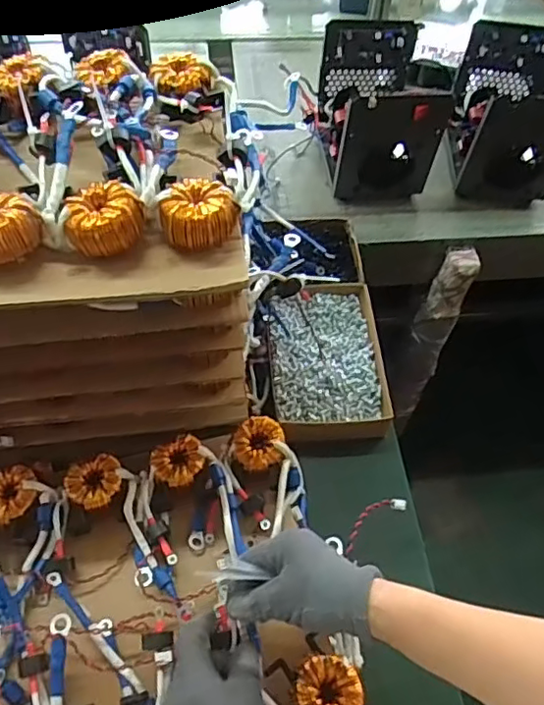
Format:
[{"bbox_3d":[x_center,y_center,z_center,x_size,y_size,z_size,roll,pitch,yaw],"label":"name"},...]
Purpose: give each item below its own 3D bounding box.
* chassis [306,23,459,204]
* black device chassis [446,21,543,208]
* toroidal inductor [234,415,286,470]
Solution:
[{"bbox_3d":[0.159,-0.379,0.931,0.162,0.192,0.210,-4,56,-6],"label":"chassis"},{"bbox_3d":[0.379,-0.391,0.929,0.145,0.174,0.234,1,56,-2],"label":"black device chassis"},{"bbox_3d":[-0.013,0.096,0.611,0.051,0.015,0.054,1,56,-2],"label":"toroidal inductor"}]

